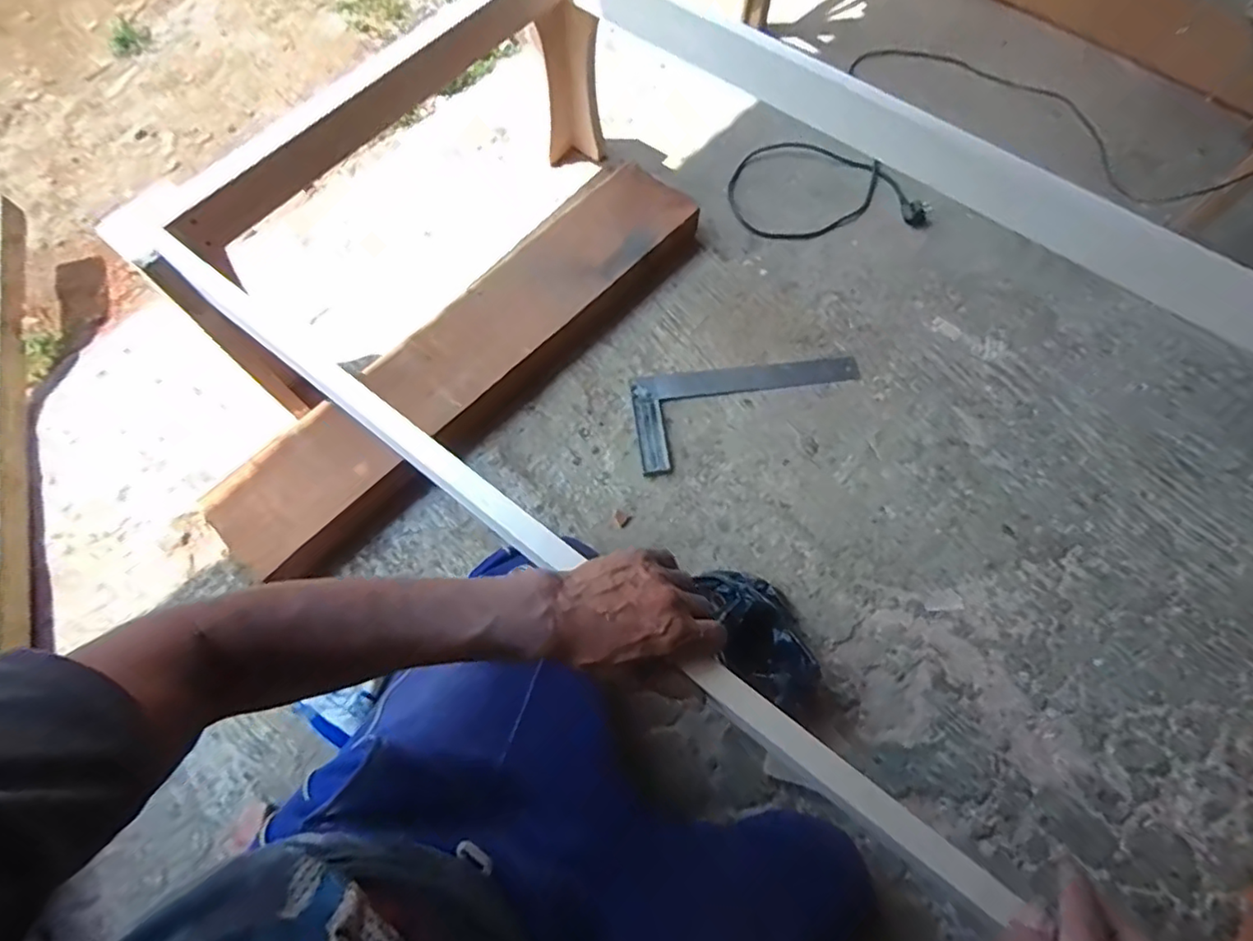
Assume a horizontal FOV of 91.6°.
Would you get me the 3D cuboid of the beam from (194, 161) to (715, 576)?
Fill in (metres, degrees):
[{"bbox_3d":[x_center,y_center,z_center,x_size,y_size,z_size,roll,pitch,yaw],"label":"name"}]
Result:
[{"bbox_3d":[-0.217,-0.176,0.904,0.185,0.090,0.830,40,75,17],"label":"beam"}]

